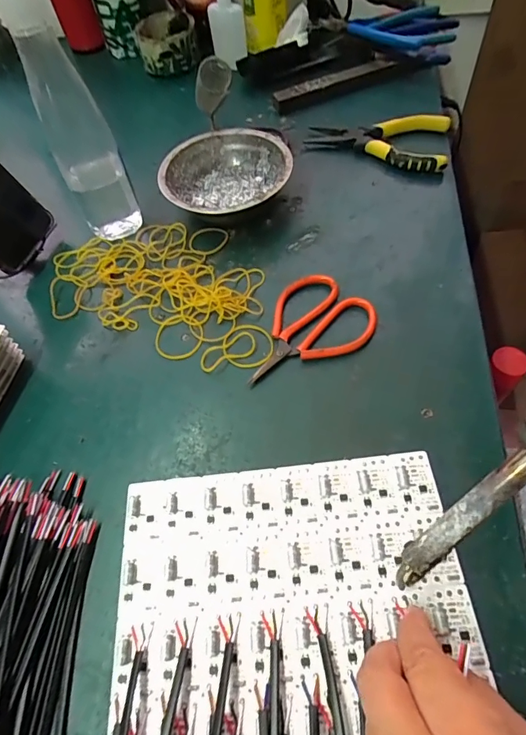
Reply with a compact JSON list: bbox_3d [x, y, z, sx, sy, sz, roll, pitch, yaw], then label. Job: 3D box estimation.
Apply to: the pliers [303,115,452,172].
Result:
[{"bbox_3d":[0.121,-0.240,0.451,0.147,0.028,0.067,7,60,9],"label":"pliers"}]

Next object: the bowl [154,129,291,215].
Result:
[{"bbox_3d":[-0.035,-0.185,0.424,0.124,0.045,0.118,-2,59,3],"label":"bowl"}]

